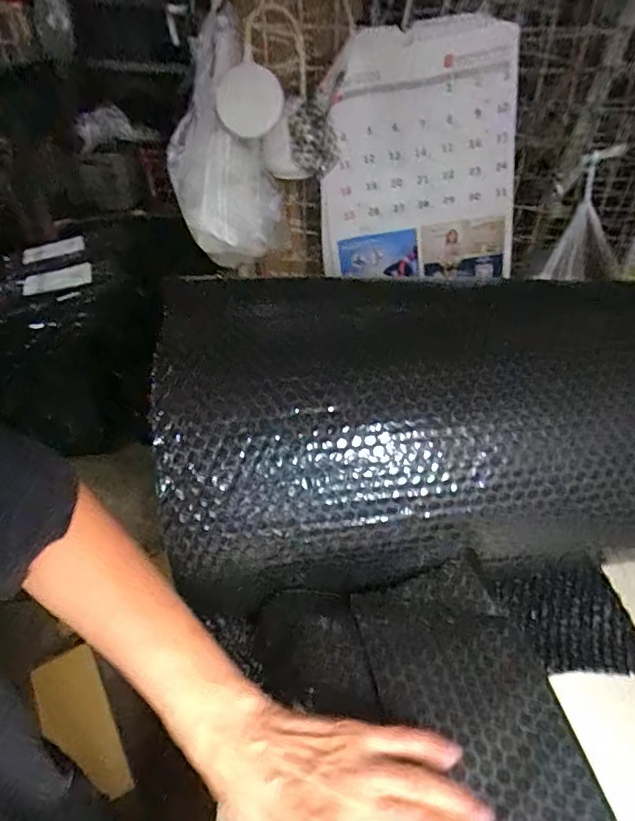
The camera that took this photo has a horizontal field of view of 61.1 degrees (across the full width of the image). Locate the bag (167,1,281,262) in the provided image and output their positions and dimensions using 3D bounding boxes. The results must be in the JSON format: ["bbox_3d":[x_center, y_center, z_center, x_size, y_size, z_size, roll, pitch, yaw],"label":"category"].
[{"bbox_3d":[-0.143,-0.387,0.829,0.168,0.318,0.091,-8,41,-10],"label":"bag"}]

